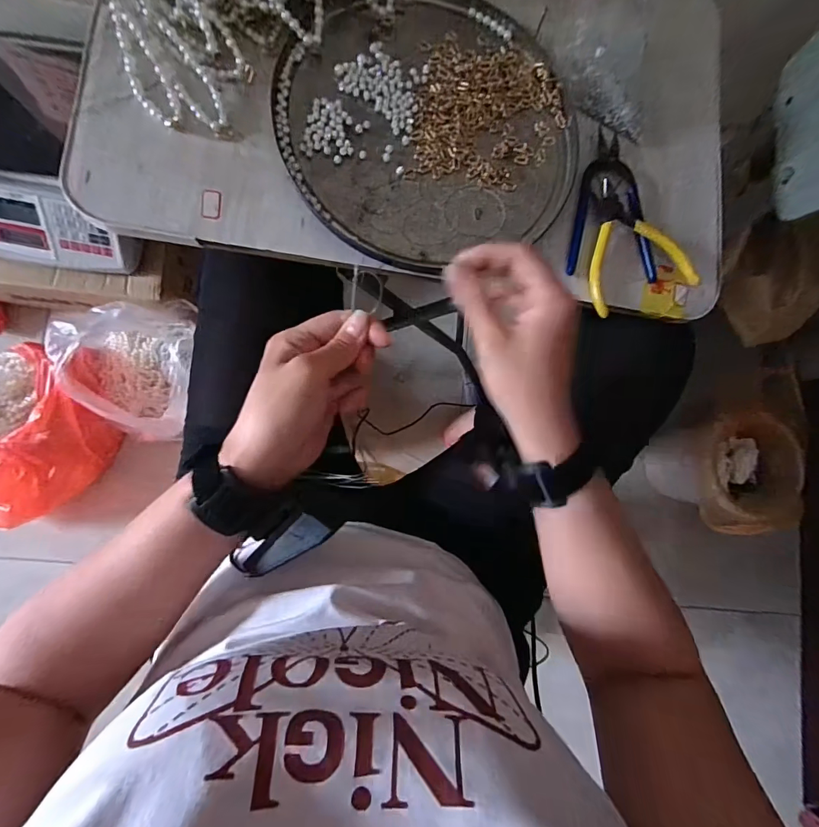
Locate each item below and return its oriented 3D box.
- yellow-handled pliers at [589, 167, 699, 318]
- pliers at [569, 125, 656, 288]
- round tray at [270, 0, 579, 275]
[{"bbox_3d":[0.195,-0.163,0.384,0.095,0.012,0.128,-23,88,-9],"label":"yellow-handled pliers"},{"bbox_3d":[0.186,-0.196,0.391,0.087,0.009,0.140,-1,84,-8],"label":"pliers"},{"bbox_3d":[0.020,-0.261,0.369,0.257,0.013,0.251,1,84,-7],"label":"round tray"}]

